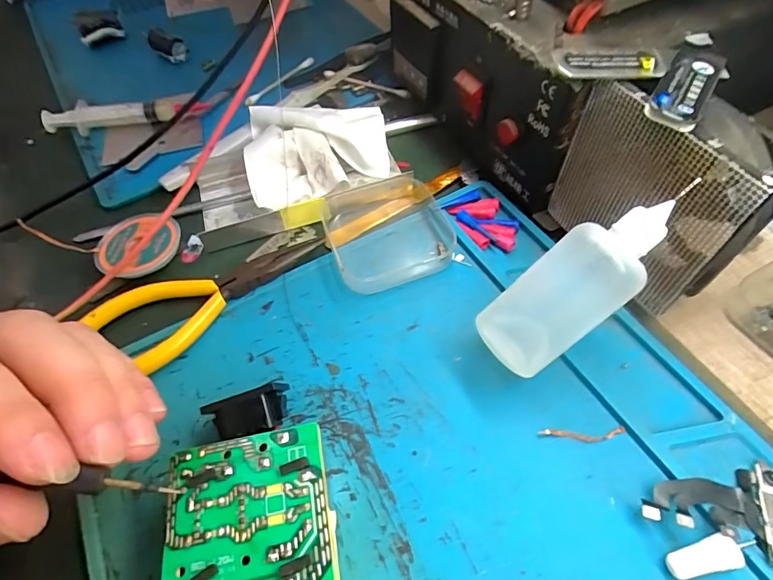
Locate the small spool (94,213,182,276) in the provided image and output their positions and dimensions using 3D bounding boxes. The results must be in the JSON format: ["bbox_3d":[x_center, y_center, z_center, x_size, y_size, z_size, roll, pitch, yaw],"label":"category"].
[{"bbox_3d":[-0.139,-0.025,0.256,0.045,0.012,0.042,-2,55,3],"label":"small spool"}]

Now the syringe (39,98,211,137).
[{"bbox_3d":[-0.183,-0.124,0.326,0.119,0.020,0.016,-4,55,1],"label":"syringe"}]

